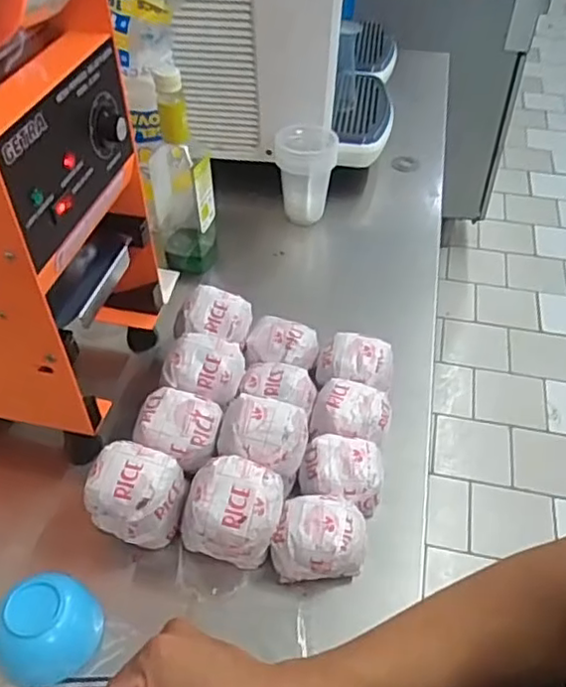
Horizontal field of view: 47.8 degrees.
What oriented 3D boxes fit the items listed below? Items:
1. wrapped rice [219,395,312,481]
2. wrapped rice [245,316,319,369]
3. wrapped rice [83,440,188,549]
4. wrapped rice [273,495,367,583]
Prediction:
[{"bbox_3d":[-0.018,0.084,0.605,0.081,0.041,0.057,6,45,6],"label":"wrapped rice"},{"bbox_3d":[-0.001,0.005,0.730,0.078,0.041,0.058,8,46,8],"label":"wrapped rice"},{"bbox_3d":[-0.131,0.140,0.594,0.075,0.086,0.069,0,45,0],"label":"wrapped rice"},{"bbox_3d":[0.034,0.182,0.587,0.080,0.065,0.066,6,45,6],"label":"wrapped rice"}]

